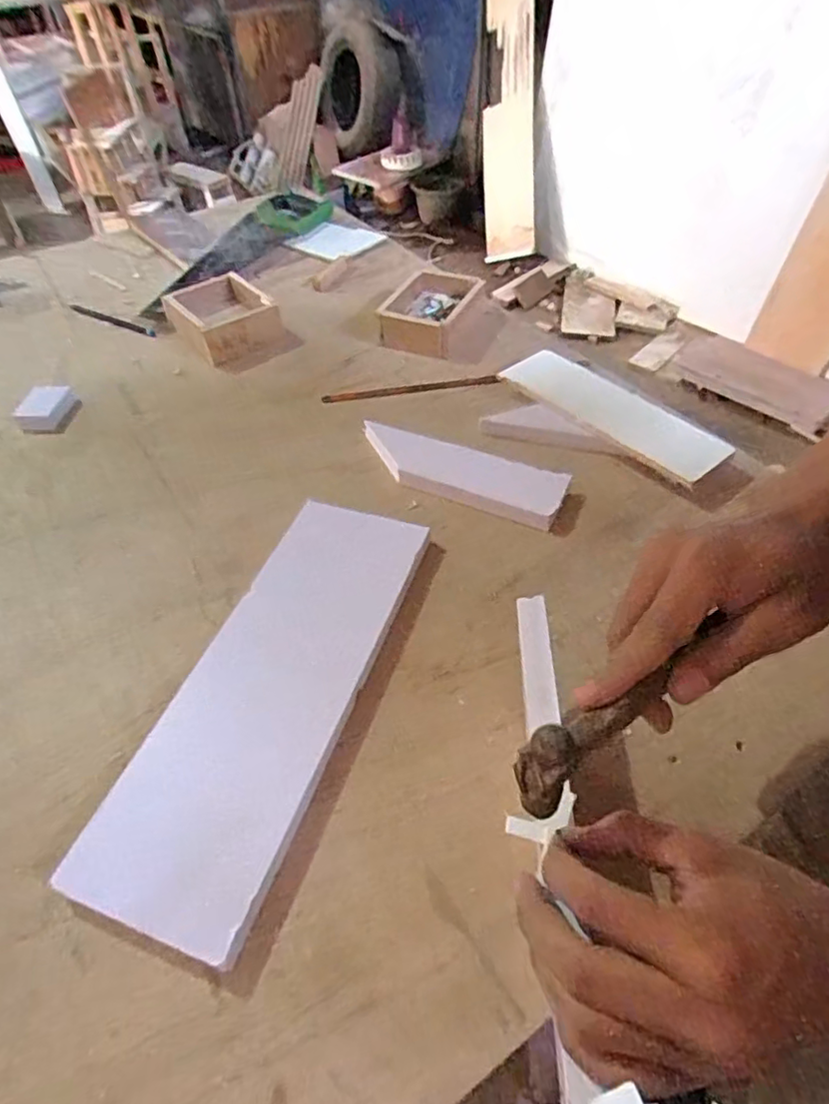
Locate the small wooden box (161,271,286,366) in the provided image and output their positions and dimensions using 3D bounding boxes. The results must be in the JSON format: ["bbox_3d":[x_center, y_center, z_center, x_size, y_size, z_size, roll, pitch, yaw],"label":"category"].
[{"bbox_3d":[-0.247,-0.307,0.792,0.119,0.043,0.152,-29,53,-20],"label":"small wooden box"}]

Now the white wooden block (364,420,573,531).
[{"bbox_3d":[0.041,-0.078,0.583,0.206,0.023,0.065,21,53,20],"label":"white wooden block"}]

